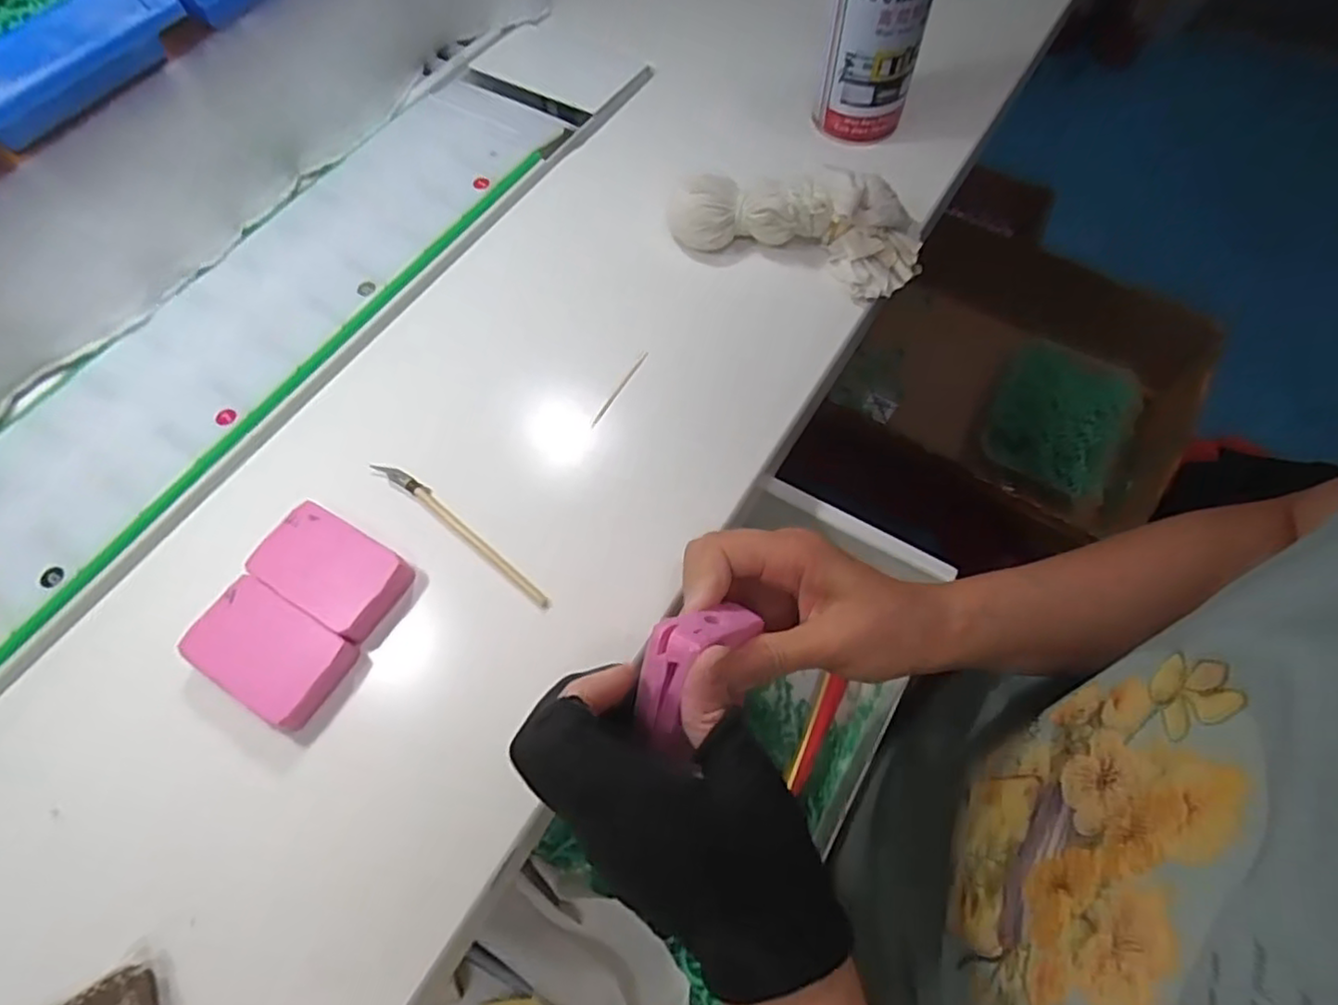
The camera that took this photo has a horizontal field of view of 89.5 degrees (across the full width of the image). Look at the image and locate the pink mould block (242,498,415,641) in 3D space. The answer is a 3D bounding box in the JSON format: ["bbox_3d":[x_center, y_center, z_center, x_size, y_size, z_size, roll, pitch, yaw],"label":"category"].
[{"bbox_3d":[-0.169,0.035,0.341,0.078,0.014,0.046,26,67,14],"label":"pink mould block"}]

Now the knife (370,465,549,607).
[{"bbox_3d":[-0.111,0.014,0.358,0.129,0.004,0.007,36,69,18],"label":"knife"}]

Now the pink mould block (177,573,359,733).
[{"bbox_3d":[-0.191,0.070,0.323,0.074,0.013,0.045,26,67,14],"label":"pink mould block"}]

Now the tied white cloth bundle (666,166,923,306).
[{"bbox_3d":[0.080,-0.177,0.424,0.156,0.049,0.053,19,65,11],"label":"tied white cloth bundle"}]

